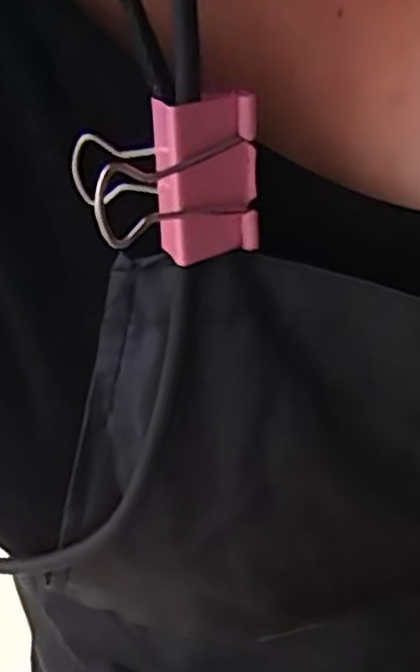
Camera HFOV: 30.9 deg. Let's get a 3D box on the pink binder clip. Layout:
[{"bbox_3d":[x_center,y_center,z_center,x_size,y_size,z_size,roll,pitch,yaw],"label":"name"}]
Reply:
[{"bbox_3d":[-0.009,-0.036,0.160,0.026,0.031,0.035,-34,51,-28],"label":"pink binder clip"}]

